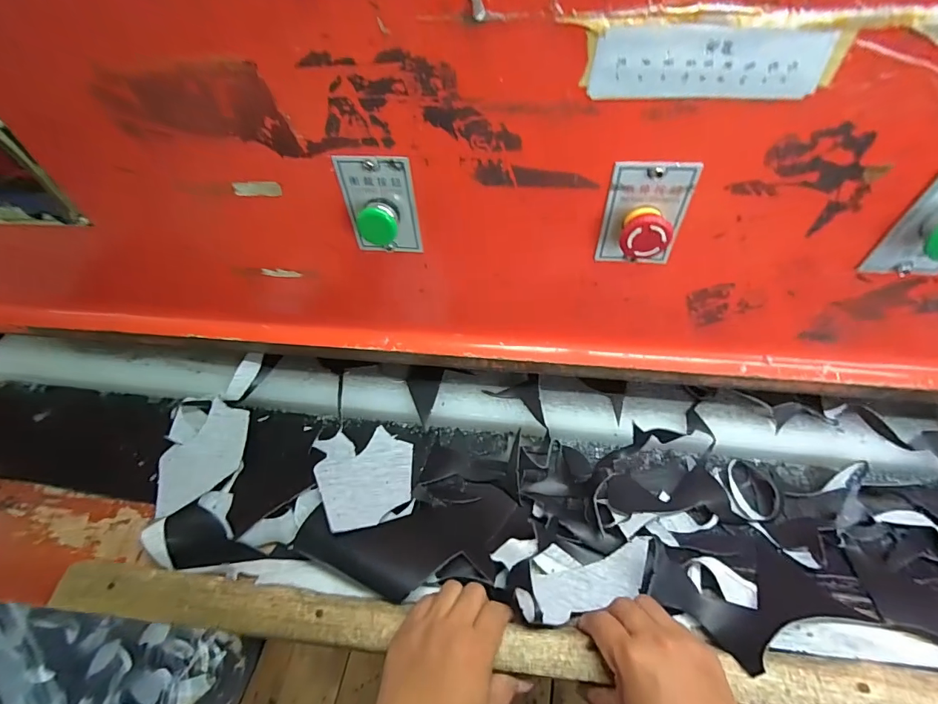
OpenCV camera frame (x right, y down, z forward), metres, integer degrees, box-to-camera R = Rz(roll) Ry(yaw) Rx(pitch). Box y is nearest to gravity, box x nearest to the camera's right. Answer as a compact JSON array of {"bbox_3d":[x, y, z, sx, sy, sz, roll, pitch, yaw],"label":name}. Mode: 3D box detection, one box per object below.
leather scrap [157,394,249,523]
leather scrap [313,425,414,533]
[{"bbox_3d":[-0.320,0.124,0.512,0.093,0.025,0.140,0,50,4],"label":"leather scrap"},{"bbox_3d":[-0.114,0.132,0.488,0.106,0.016,0.146,-5,29,-26],"label":"leather scrap"}]

